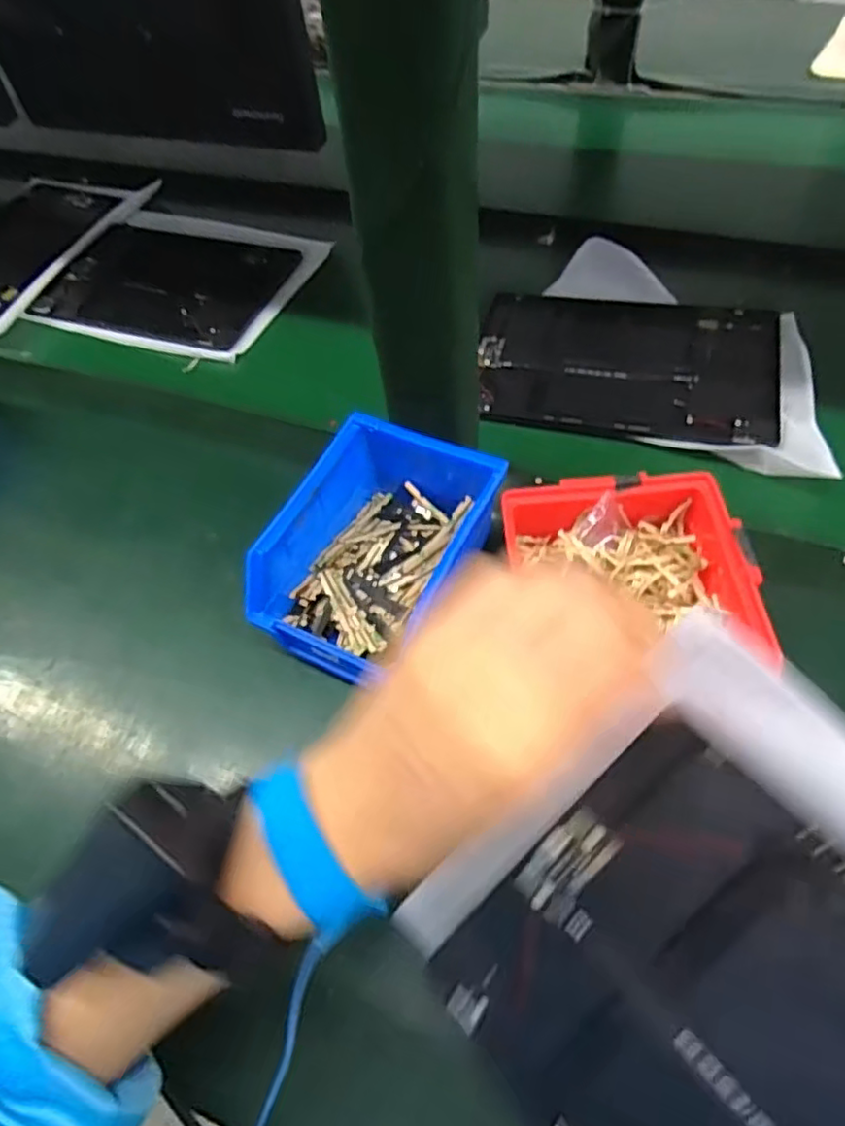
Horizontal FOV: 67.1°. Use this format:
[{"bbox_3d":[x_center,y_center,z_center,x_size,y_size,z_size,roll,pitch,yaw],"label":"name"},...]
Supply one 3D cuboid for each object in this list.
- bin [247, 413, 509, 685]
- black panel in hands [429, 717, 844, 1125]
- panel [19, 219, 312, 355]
[{"bbox_3d":[-0.021,-0.008,0.386,0.108,0.080,0.156,24,60,17],"label":"bin"},{"bbox_3d":[0.129,0.190,0.217,0.233,0.009,0.154,42,99,21],"label":"black panel in hands"},{"bbox_3d":[-0.251,-0.282,0.635,0.231,0.016,0.161,17,59,13],"label":"panel"}]

